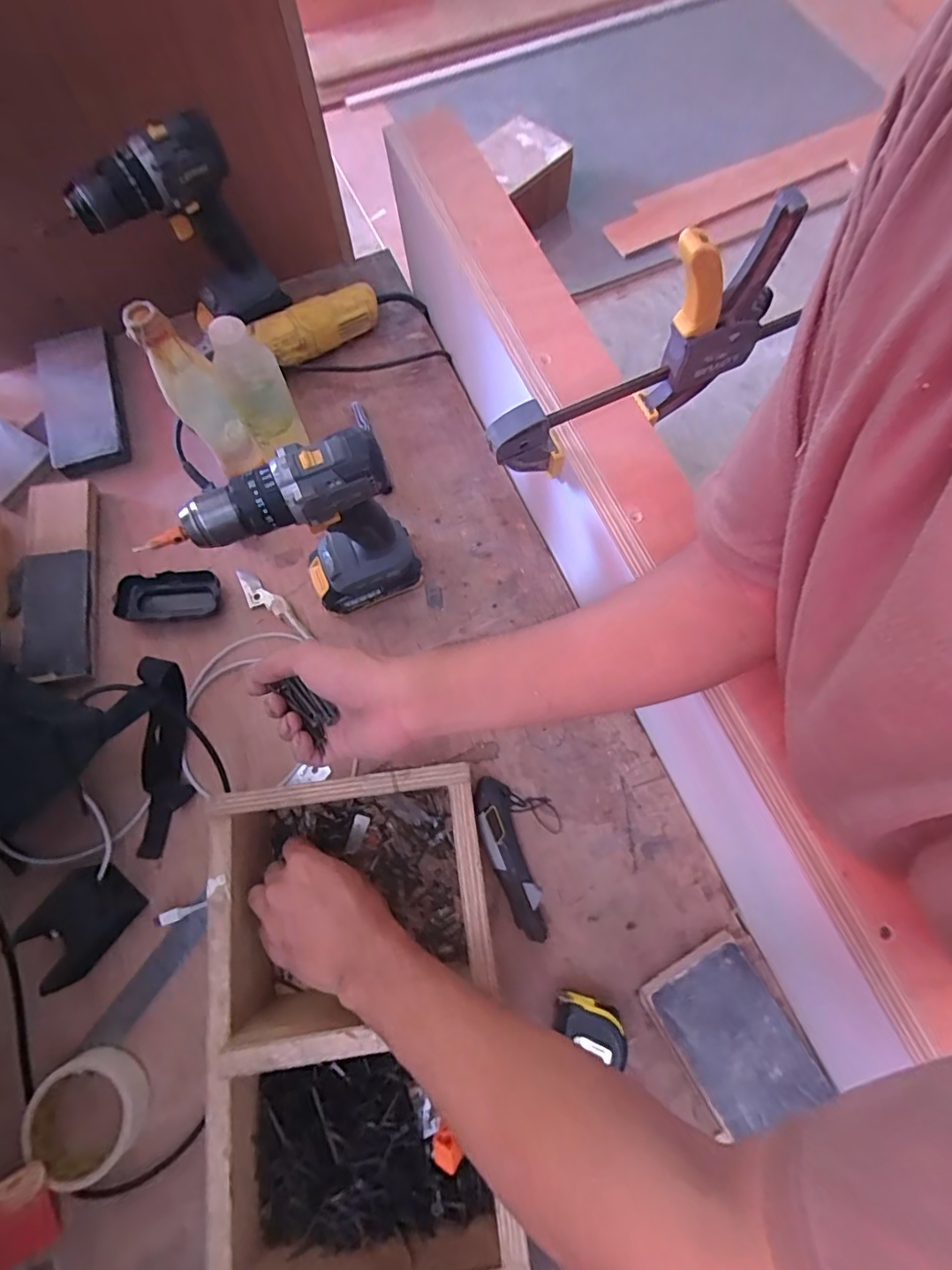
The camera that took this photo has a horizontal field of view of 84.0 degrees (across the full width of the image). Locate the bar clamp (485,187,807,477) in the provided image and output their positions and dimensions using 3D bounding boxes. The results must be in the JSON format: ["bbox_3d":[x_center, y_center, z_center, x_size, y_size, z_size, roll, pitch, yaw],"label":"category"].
[{"bbox_3d":[0.132,-0.210,0.394,0.256,0.178,0.022,-23,74,-10],"label":"bar clamp"}]

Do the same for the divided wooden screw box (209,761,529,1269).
[{"bbox_3d":[-0.091,0.290,0.425,0.209,0.102,0.332,-7,72,-5],"label":"divided wooden screw box"}]

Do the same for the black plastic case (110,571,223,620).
[{"bbox_3d":[-0.345,-0.043,0.593,0.115,0.022,0.052,-4,72,-1],"label":"black plastic case"}]

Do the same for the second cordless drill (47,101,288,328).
[{"bbox_3d":[-0.317,-0.428,0.589,0.063,0.198,0.174,40,76,11],"label":"second cordless drill"}]

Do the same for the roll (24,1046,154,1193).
[{"bbox_3d":[-0.332,0.408,0.451,0.090,0.025,0.086,0,72,0],"label":"roll"}]

